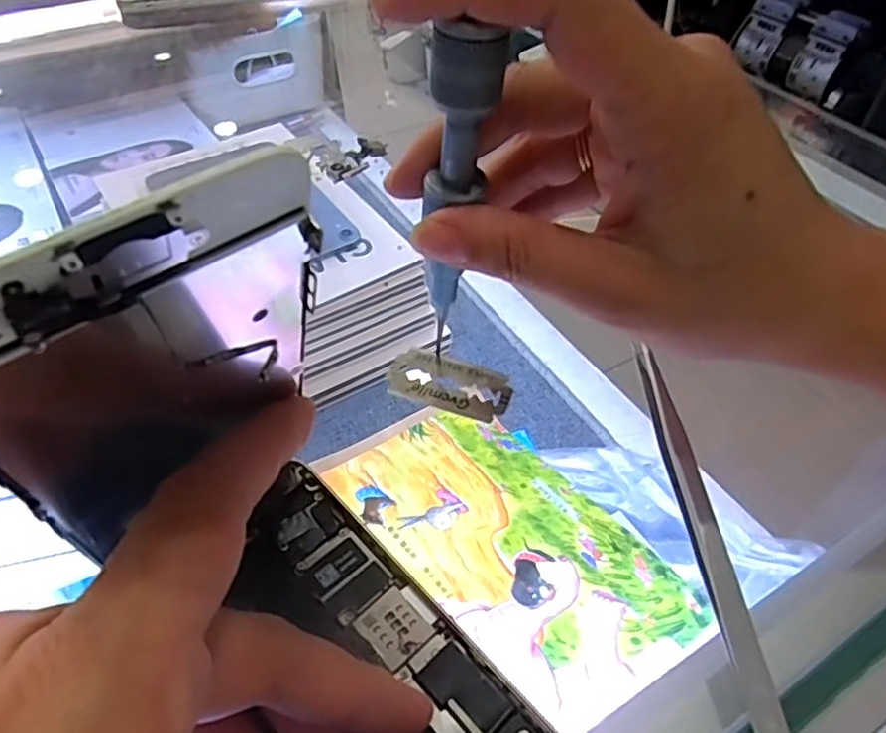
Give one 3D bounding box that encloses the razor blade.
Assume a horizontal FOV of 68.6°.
[{"bbox_3d":[0.002,0.006,0.221,0.042,0.004,0.021,17,55,12],"label":"razor blade"}]

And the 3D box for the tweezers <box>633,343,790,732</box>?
[{"bbox_3d":[0.072,0.043,0.181,0.008,0.010,0.124,-3,48,-5],"label":"tweezers"}]

